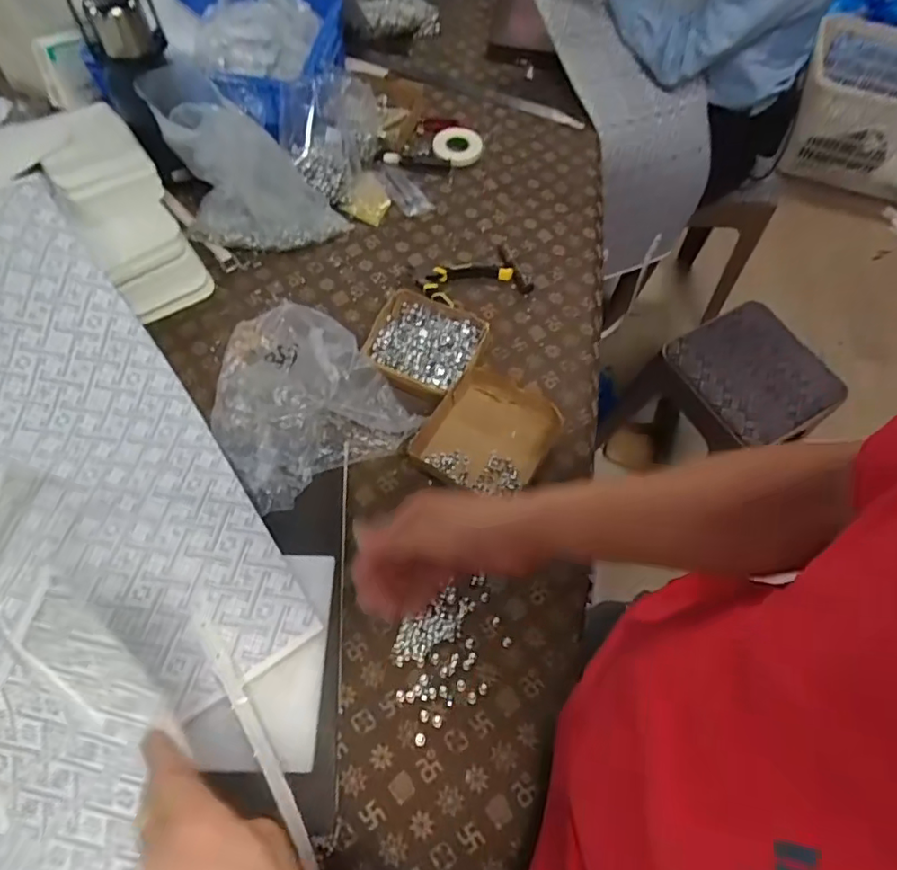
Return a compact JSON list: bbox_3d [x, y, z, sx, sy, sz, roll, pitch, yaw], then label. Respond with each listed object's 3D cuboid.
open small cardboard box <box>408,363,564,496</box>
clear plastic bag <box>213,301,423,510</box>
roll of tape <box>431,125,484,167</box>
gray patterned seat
[{"bbox_3d":[0.054,-0.009,0.689,0.141,0.034,0.159,31,66,12],"label":"open small cardboard box"},{"bbox_3d":[-0.190,-0.056,0.697,0.207,0.039,0.252,-32,69,-18],"label":"clear plastic bag"},{"bbox_3d":[0.013,-0.483,0.945,0.081,0.015,0.081,1,63,-3],"label":"roll of tape"},{"bbox_3d":[0.599,-0.124,1.090,0.268,0.038,0.263,-26,68,-16],"label":"gray patterned seat"}]

